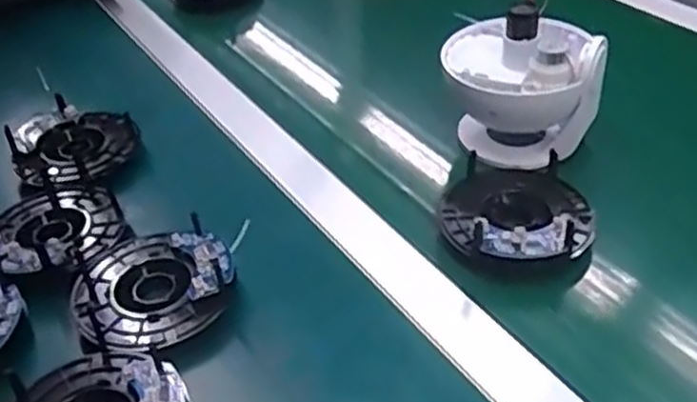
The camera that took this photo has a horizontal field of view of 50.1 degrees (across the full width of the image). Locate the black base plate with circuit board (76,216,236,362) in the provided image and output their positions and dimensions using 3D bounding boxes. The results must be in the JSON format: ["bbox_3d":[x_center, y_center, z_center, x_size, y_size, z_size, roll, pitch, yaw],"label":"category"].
[{"bbox_3d":[-0.127,0.057,0.487,0.099,0.028,0.098,-3,40,3],"label":"black base plate with circuit board"}]

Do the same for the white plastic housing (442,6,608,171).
[{"bbox_3d":[0.135,-0.090,0.590,0.119,0.107,0.112,-3,40,3],"label":"white plastic housing"}]

